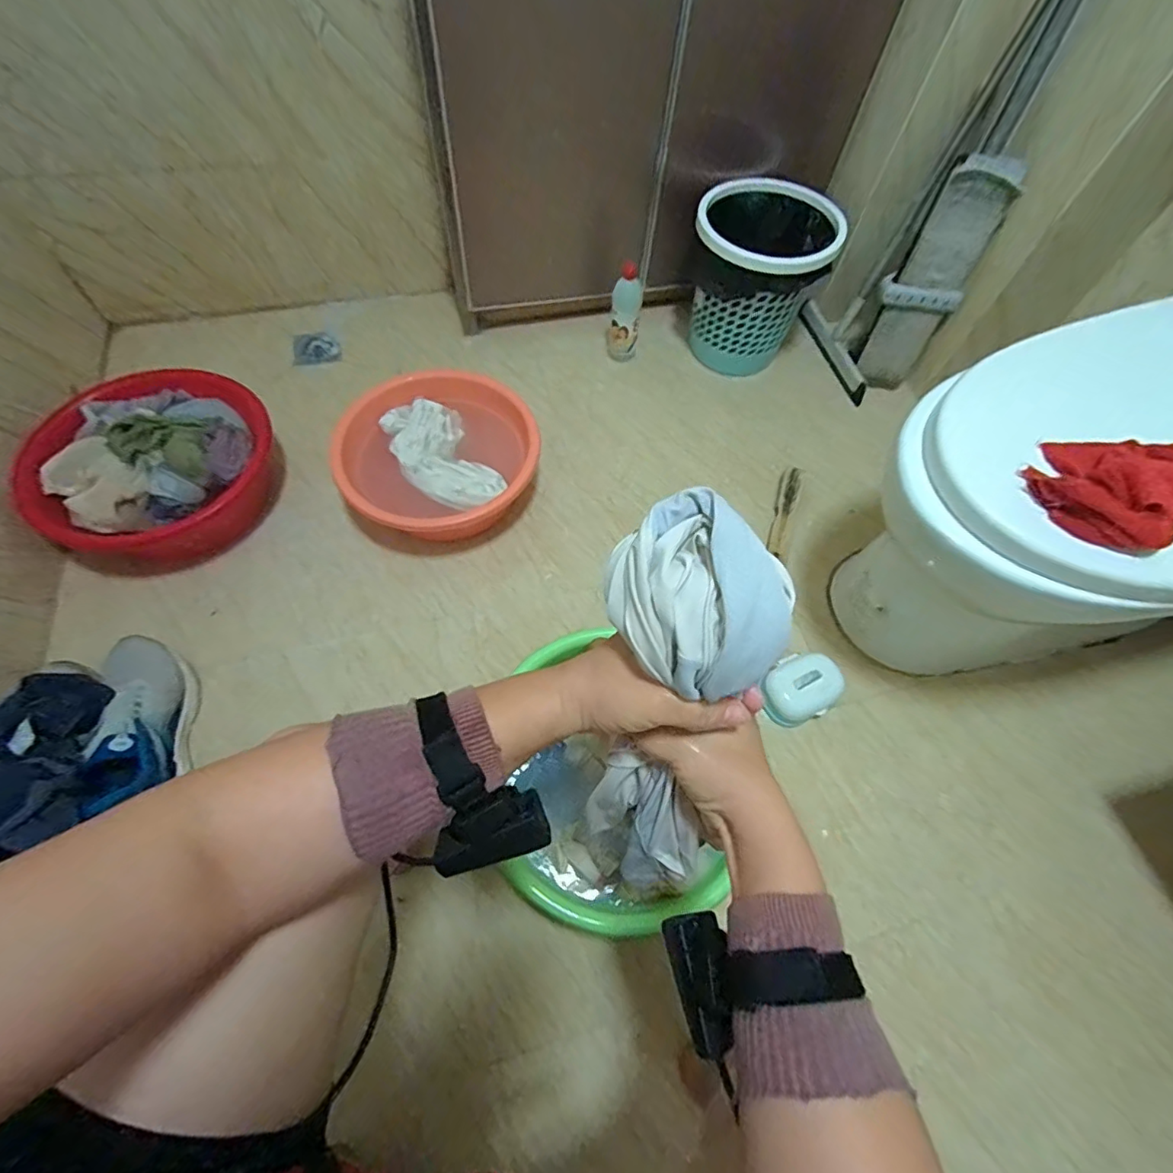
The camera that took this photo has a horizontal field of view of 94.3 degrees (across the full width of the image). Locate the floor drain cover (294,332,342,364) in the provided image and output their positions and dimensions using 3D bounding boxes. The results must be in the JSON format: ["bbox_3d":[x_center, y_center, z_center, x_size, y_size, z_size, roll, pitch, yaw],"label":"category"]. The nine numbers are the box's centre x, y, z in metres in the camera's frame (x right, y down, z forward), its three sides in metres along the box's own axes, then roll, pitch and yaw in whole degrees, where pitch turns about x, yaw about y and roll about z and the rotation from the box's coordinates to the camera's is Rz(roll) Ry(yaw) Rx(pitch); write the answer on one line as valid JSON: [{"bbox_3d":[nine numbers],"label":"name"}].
[{"bbox_3d":[-0.596,-0.527,1.202,0.094,0.006,0.101,-10,64,-21],"label":"floor drain cover"}]

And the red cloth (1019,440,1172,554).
[{"bbox_3d":[0.551,-0.113,0.538,0.218,0.039,0.137,-23,66,-14],"label":"red cloth"}]

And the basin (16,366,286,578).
[{"bbox_3d":[-0.732,-0.212,0.958,0.360,0.148,0.334,1,64,-1],"label":"basin"}]

